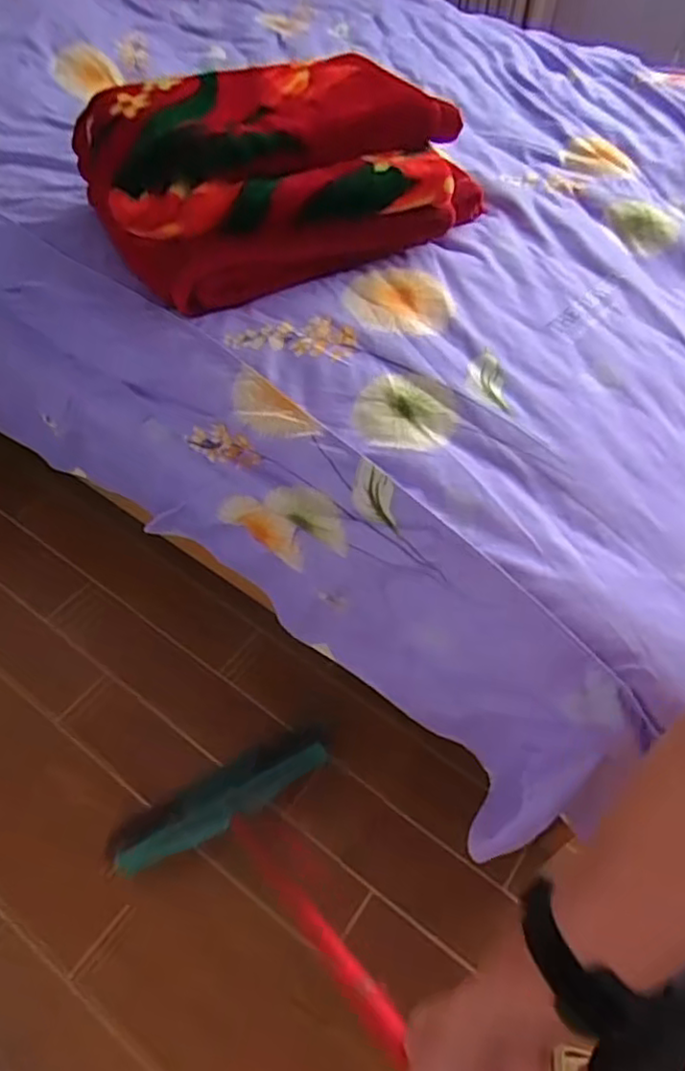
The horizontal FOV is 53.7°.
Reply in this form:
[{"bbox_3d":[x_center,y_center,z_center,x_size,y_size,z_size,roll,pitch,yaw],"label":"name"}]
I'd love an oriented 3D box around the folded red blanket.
[{"bbox_3d":[-0.089,-0.569,1.033,0.545,0.202,0.337,-20,56,-17],"label":"folded red blanket"}]

